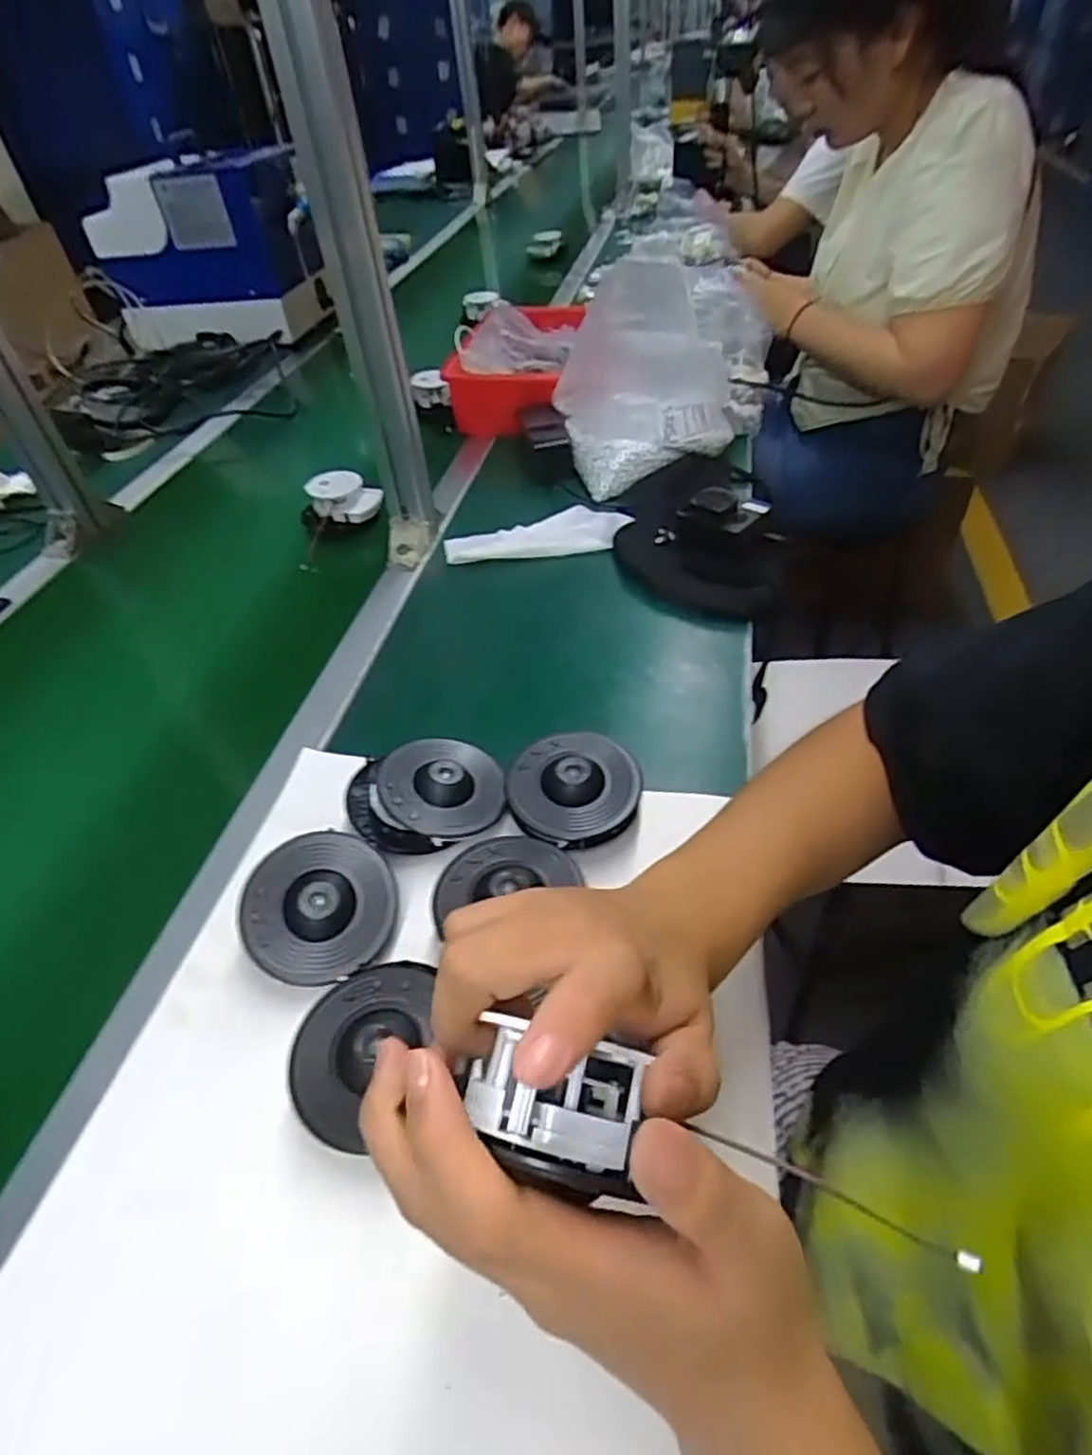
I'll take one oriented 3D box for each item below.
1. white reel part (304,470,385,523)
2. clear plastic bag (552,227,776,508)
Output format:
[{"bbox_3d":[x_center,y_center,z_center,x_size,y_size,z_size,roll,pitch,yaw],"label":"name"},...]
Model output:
[{"bbox_3d":[-0.239,-0.278,0.869,0.079,0.041,0.068,-26,47,-19],"label":"white reel part"},{"bbox_3d":[0.159,-0.496,0.944,0.247,0.208,0.428,7,45,13],"label":"clear plastic bag"}]

